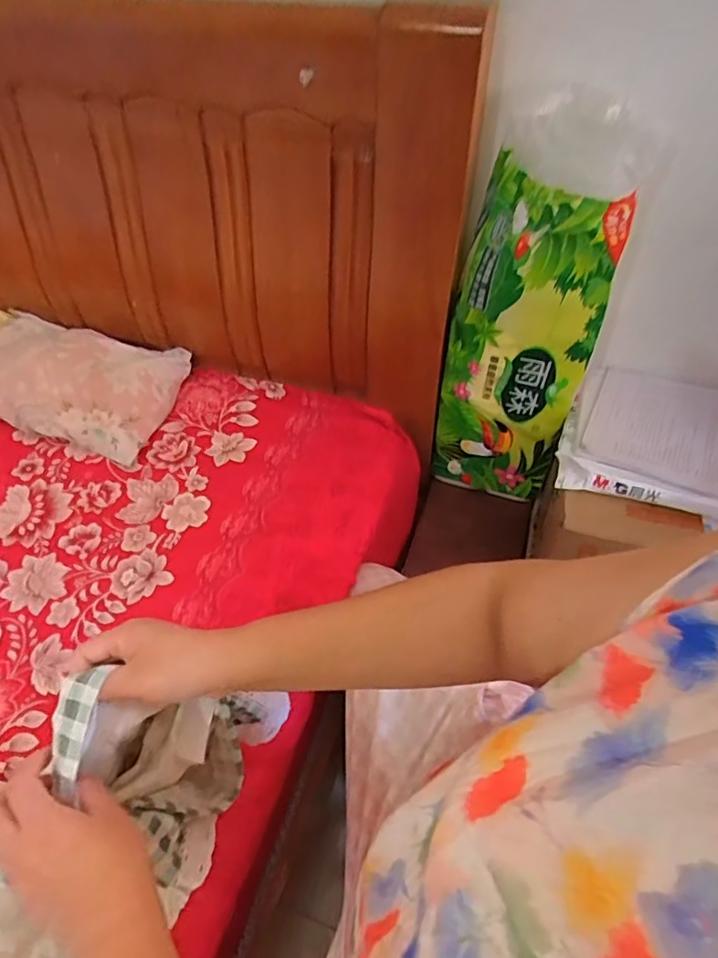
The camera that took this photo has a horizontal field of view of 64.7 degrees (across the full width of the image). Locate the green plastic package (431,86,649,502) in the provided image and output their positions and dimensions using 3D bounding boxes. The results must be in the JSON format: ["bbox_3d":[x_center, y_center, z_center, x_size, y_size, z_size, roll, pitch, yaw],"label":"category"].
[{"bbox_3d":[0.238,-0.197,0.847,0.202,0.591,0.112,27,56,22],"label":"green plastic package"}]

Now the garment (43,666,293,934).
[{"bbox_3d":[-0.161,0.231,0.482,0.104,0.206,0.175,16,52,15],"label":"garment"}]

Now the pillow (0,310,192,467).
[{"bbox_3d":[-0.517,-0.178,1.012,0.379,0.099,0.223,14,52,13],"label":"pillow"}]

